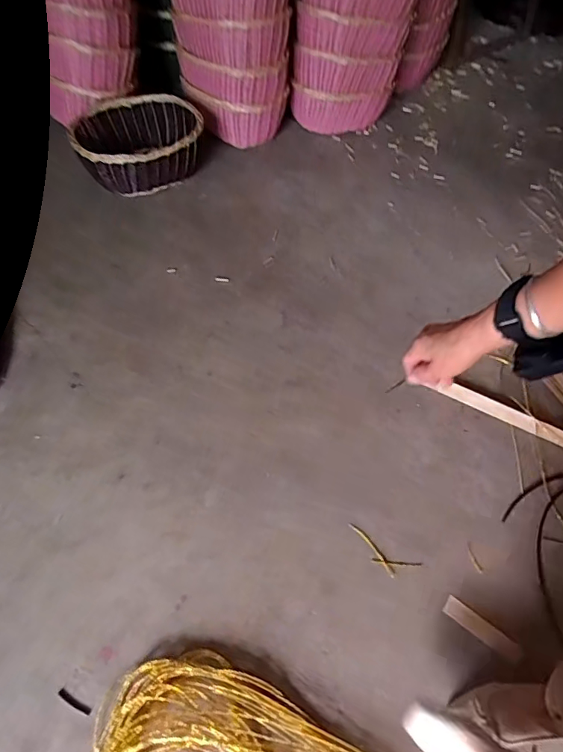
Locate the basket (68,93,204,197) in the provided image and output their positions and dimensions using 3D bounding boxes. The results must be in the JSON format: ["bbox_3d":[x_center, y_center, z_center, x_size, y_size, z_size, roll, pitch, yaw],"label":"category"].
[{"bbox_3d":[-0.451,-0.747,1.538,0.375,0.185,0.387,2,56,-3],"label":"basket"}]

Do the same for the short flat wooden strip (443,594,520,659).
[{"bbox_3d":[0.384,0.482,0.892,0.144,0.011,0.038,33,60,17],"label":"short flat wooden strip"}]

